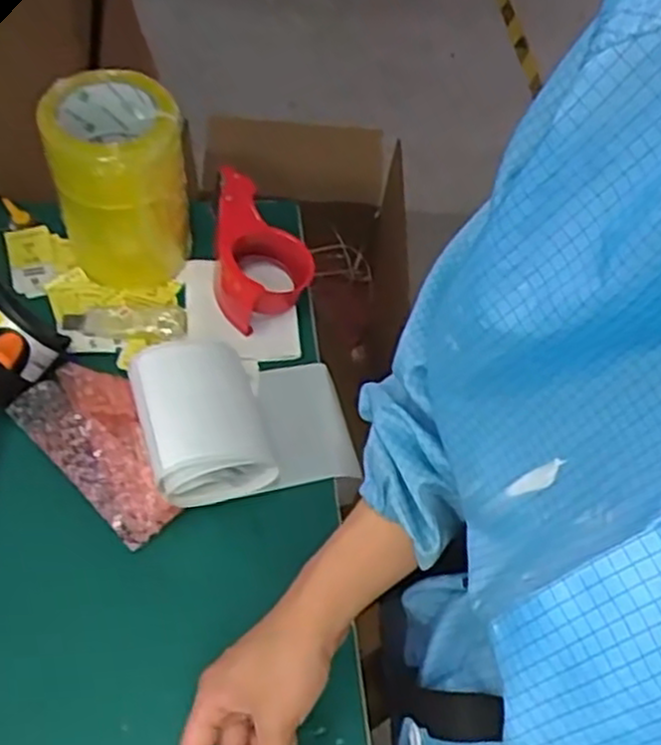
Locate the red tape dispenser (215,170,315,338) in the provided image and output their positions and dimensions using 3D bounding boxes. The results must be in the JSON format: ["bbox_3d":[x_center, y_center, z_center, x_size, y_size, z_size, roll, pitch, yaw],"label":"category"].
[{"bbox_3d":[-0.065,-0.121,0.749,0.092,0.055,0.172,0,57,-5],"label":"red tape dispenser"}]

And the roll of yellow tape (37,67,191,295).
[{"bbox_3d":[-0.188,-0.170,0.697,0.104,0.158,0.108,2,56,-4],"label":"roll of yellow tape"}]

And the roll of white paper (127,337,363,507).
[{"bbox_3d":[-0.067,0.030,0.645,0.174,0.112,0.127,-15,59,-15],"label":"roll of white paper"}]

